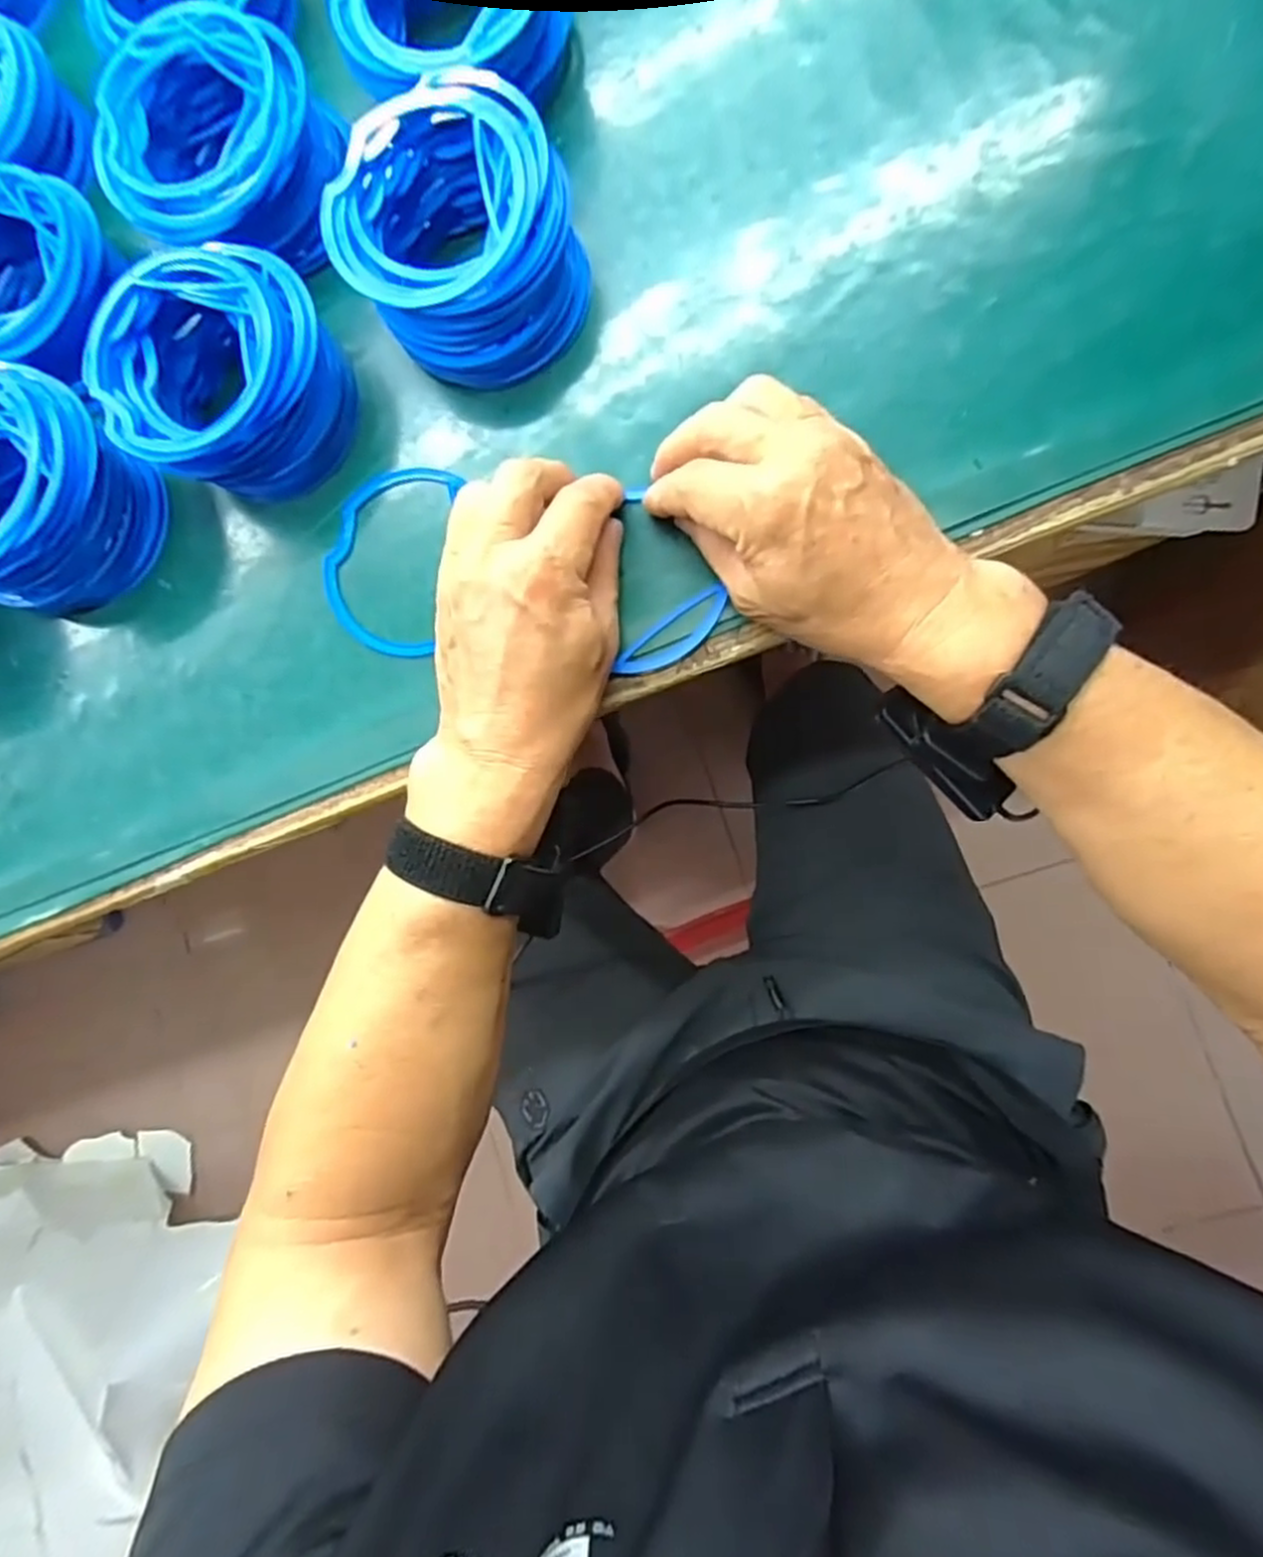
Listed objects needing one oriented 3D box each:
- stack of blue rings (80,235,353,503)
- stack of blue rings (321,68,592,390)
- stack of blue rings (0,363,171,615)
[{"bbox_3d":[-0.197,-0.194,0.361,0.106,0.050,0.103,7,89,9],"label":"stack of blue rings"},{"bbox_3d":[-0.079,-0.252,0.346,0.105,0.047,0.116,-37,83,6],"label":"stack of blue rings"},{"bbox_3d":[-0.309,-0.143,0.375,0.107,0.055,0.108,24,92,9],"label":"stack of blue rings"}]

